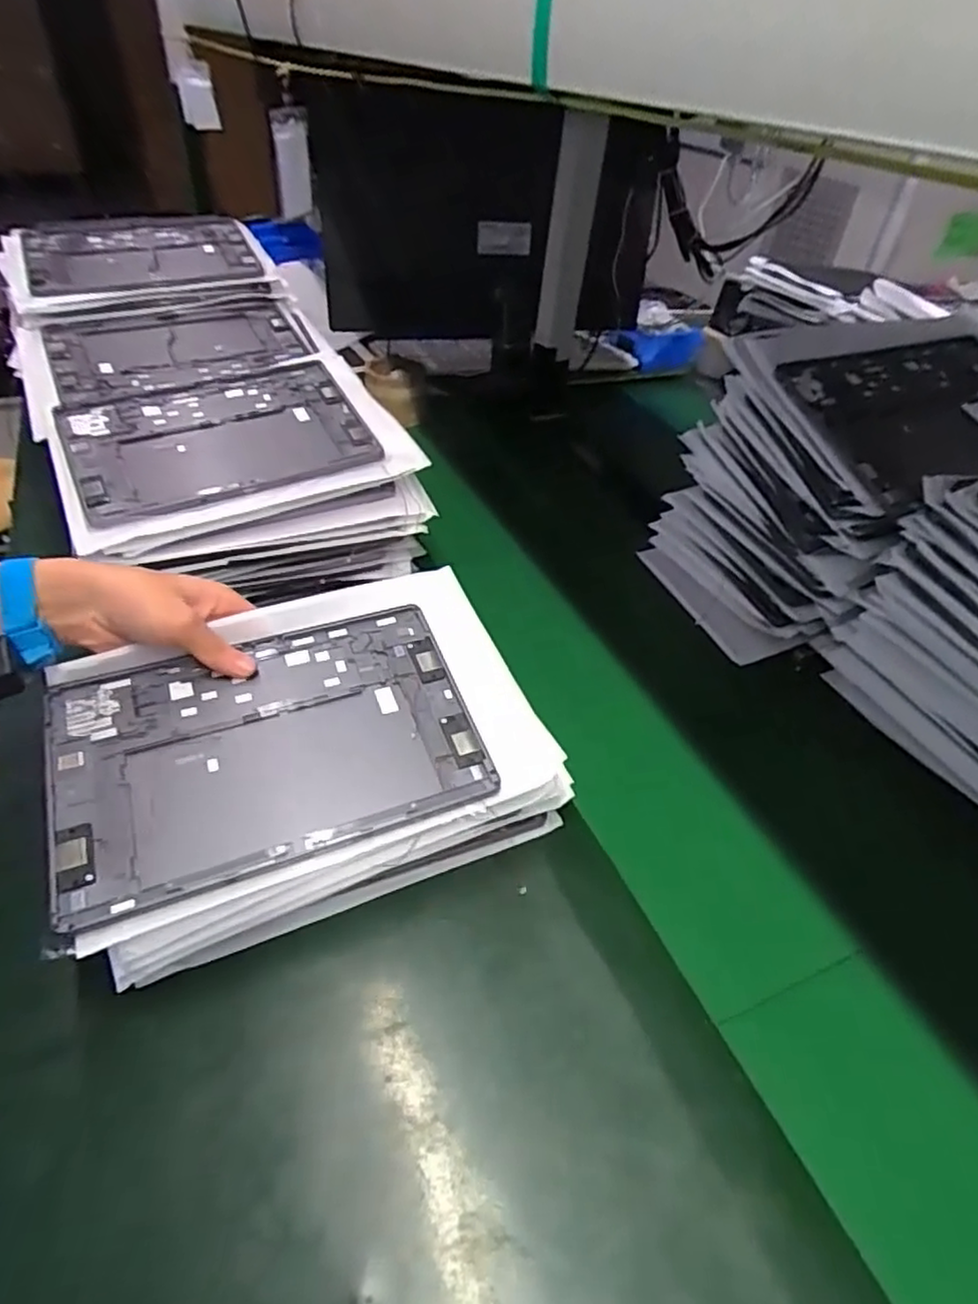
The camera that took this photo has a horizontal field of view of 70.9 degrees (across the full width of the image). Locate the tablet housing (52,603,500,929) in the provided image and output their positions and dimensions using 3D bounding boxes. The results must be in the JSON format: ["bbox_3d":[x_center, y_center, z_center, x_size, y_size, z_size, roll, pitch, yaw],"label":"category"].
[{"bbox_3d":[-0.139,0.058,0.439,0.251,0.009,0.161,-14,55,-19],"label":"tablet housing"}]

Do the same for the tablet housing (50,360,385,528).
[{"bbox_3d":[-0.248,-0.199,0.638,0.255,0.013,0.174,-22,63,-23],"label":"tablet housing"}]

